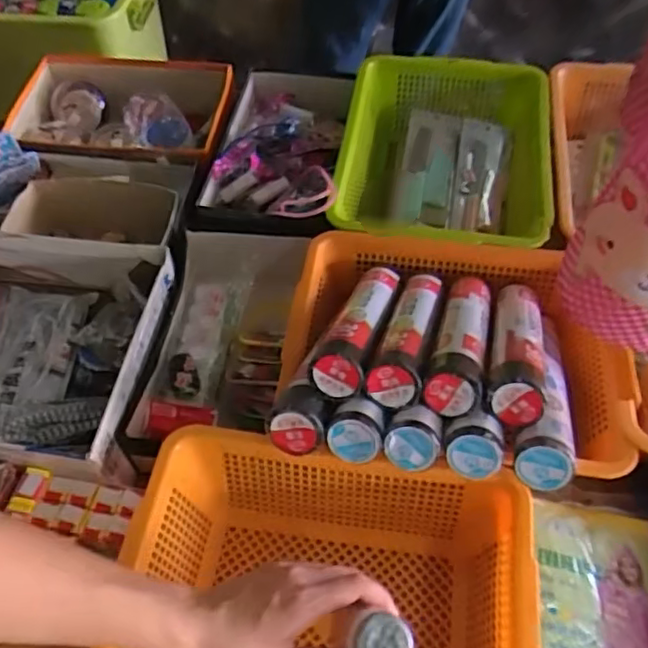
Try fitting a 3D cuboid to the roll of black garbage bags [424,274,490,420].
[{"bbox_3d":[0.152,0.005,0.694,0.050,0.051,0.240,14,33,11],"label":"roll of black garbage bags"}]

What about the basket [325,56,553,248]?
[{"bbox_3d":[0.176,-0.228,0.985,0.296,0.166,0.388,8,56,8],"label":"basket"}]

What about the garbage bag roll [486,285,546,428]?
[{"bbox_3d":[0.208,0.014,0.691,0.051,0.052,0.241,13,31,10],"label":"garbage bag roll"}]

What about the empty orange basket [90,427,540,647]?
[{"bbox_3d":[0.000,0.273,0.614,0.368,0.140,0.278,6,55,6],"label":"empty orange basket"}]

